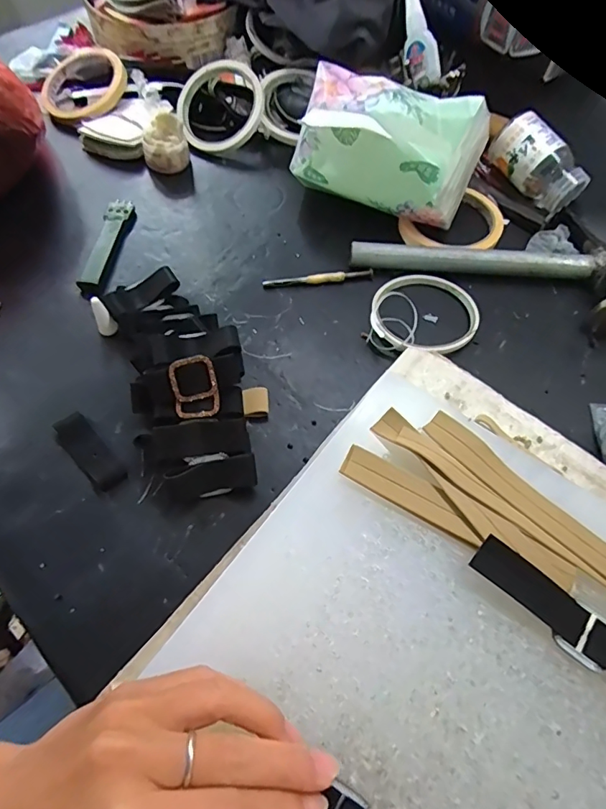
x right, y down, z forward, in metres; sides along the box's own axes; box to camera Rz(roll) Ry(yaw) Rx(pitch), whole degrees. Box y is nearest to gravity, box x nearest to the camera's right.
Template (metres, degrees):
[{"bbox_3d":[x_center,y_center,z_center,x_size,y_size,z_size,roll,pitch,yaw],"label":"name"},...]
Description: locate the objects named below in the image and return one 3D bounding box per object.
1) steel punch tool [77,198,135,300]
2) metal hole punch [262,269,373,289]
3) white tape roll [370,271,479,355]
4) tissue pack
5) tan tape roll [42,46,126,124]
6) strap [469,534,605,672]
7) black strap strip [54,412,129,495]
[{"bbox_3d":[-0.170,-0.138,0.417,0.019,0.018,0.113,6,61,2],"label":"steel punch tool"},{"bbox_3d":[0.013,-0.108,0.407,0.093,0.009,0.007,-7,62,-5],"label":"metal hole punch"},{"bbox_3d":[0.099,-0.078,0.384,0.095,0.017,0.084,-34,68,-25],"label":"white tape roll"},{"bbox_3d":[0.070,-0.220,0.417,0.154,0.096,0.080,26,65,12],"label":"tissue pack"},{"bbox_3d":[-0.233,-0.337,0.505,0.094,0.015,0.089,-3,76,11],"label":"tan tape roll"},{"bbox_3d":[0.140,0.111,0.233,0.122,0.010,0.023,35,66,17],"label":"strap"},{"bbox_3d":[-0.146,0.032,0.326,0.022,0.005,0.066,-38,69,-20],"label":"black strap strip"}]

